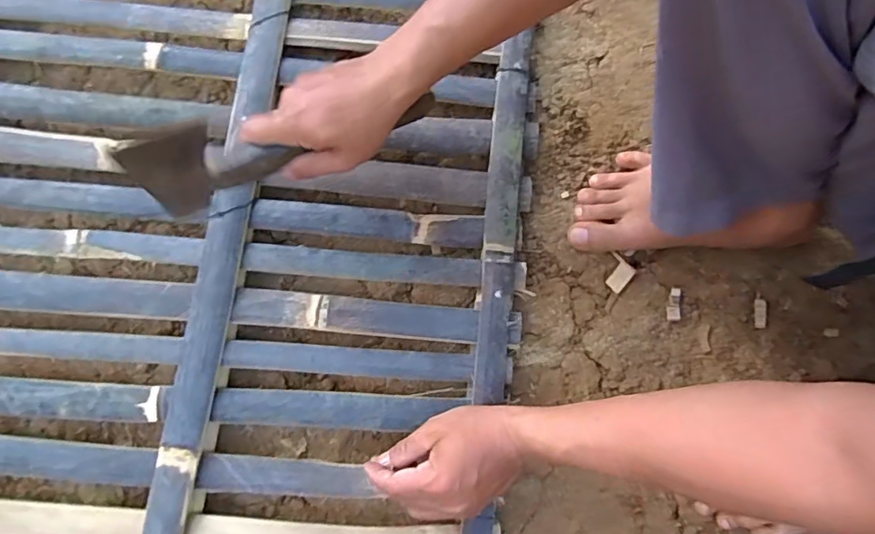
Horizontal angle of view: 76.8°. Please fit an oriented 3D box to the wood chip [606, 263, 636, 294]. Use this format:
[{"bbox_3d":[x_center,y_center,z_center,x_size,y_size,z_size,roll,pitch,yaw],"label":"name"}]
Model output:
[{"bbox_3d":[0.189,0.010,0.570,0.018,0.004,0.030,40,98,14],"label":"wood chip"}]

